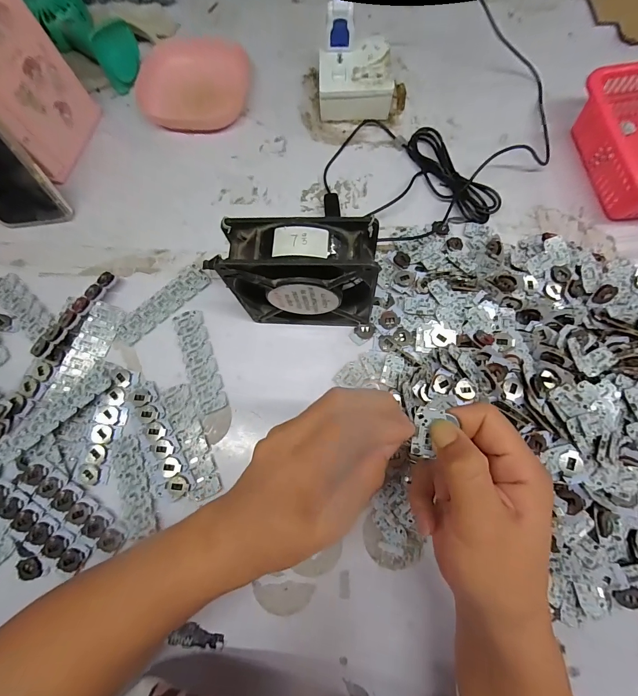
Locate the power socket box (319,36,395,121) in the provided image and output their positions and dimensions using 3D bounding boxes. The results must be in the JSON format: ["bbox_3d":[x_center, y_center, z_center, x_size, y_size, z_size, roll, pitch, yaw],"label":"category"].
[{"bbox_3d":[0.042,-0.327,0.406,0.089,0.043,0.086,-2,73,1],"label":"power socket box"}]

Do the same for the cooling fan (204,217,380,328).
[{"bbox_3d":[-0.011,-0.058,0.292,0.126,0.120,0.043,4,73,3],"label":"cooling fan"}]

